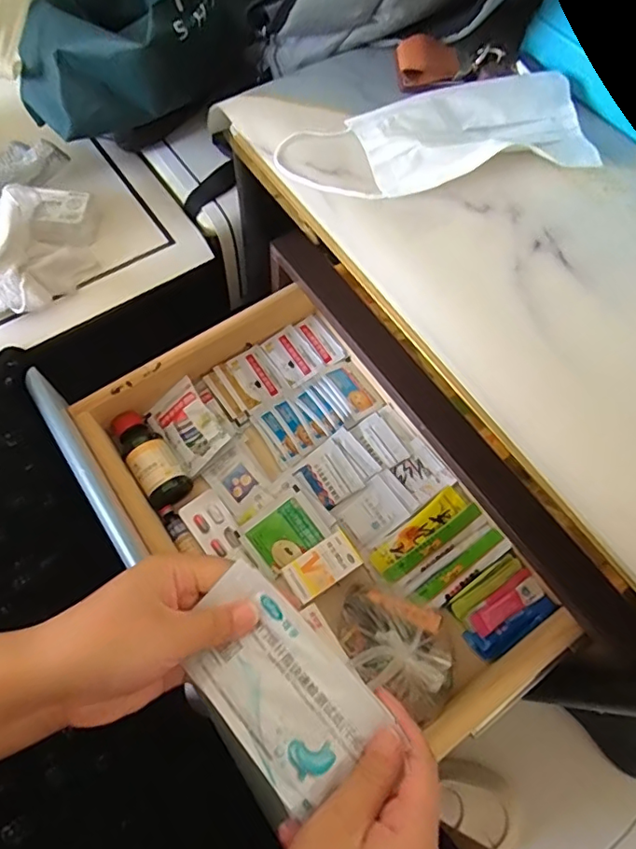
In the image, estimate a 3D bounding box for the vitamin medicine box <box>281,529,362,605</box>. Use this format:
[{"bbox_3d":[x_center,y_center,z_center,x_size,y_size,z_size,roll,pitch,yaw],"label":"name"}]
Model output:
[{"bbox_3d":[0.004,0.127,0.479,0.063,0.015,0.037,-33,72,-15],"label":"vitamin medicine box"}]

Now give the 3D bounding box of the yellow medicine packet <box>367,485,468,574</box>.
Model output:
[{"bbox_3d":[0.096,0.099,0.509,0.107,0.004,0.024,-36,73,-16],"label":"yellow medicine packet"}]

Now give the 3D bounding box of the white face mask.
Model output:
[{"bbox_3d":[0.088,-0.211,0.388,0.221,0.021,0.084,-12,68,-8],"label":"white face mask"}]

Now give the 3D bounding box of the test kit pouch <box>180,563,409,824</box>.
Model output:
[{"bbox_3d":[-0.023,0.135,0.285,0.064,0.011,0.110,-40,74,-17],"label":"test kit pouch"}]

